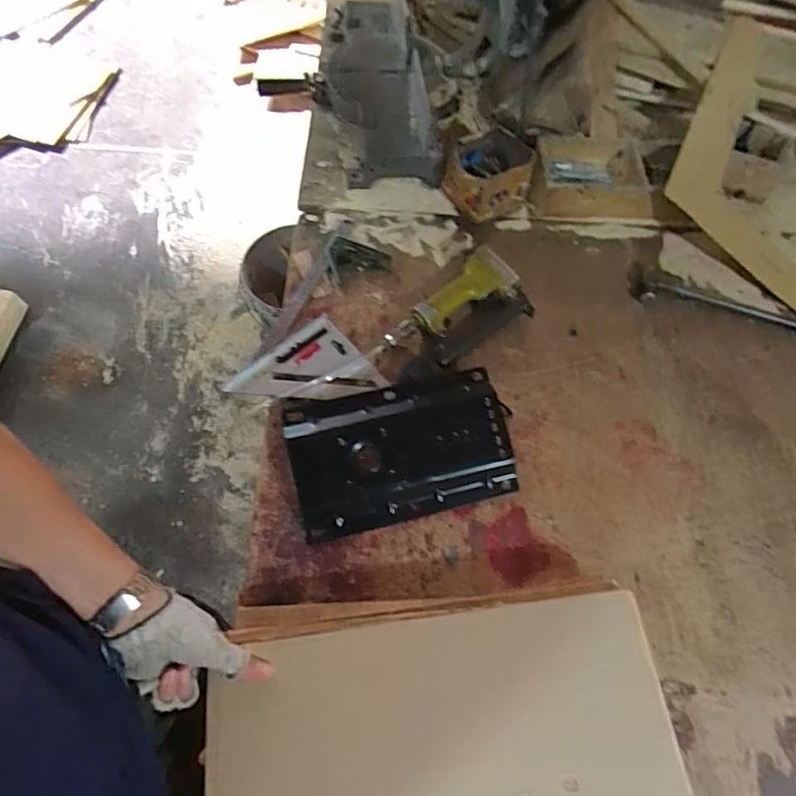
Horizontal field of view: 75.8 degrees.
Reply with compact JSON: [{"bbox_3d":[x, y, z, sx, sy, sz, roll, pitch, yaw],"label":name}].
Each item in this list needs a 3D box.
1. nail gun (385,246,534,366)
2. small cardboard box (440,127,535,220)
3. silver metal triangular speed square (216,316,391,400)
[{"bbox_3d":[0.091,-0.119,0.736,0.203,0.048,0.117,-38,72,-18],"label":"nail gun"},{"bbox_3d":[0.147,-0.371,0.848,0.139,0.076,0.138,9,65,2],"label":"small cardboard box"},{"bbox_3d":[-0.128,-0.023,0.702,0.171,0.021,0.144,-40,73,-18],"label":"silver metal triangular speed square"}]

